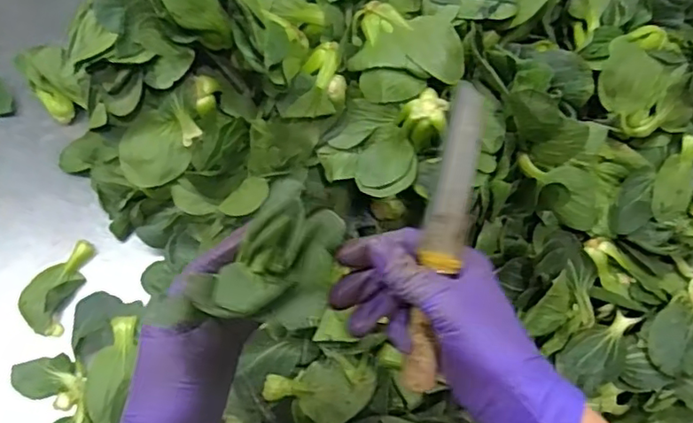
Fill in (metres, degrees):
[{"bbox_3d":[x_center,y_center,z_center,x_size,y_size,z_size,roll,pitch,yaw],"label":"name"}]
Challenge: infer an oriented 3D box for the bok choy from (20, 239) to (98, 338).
[{"bbox_3d":[-0.303,0.073,0.600,0.051,0.028,0.099,15,66,4],"label":"bok choy"}]

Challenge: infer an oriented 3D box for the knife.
[{"bbox_3d":[0.059,0.024,0.357,0.023,0.016,0.199,8,110,1],"label":"knife"}]

